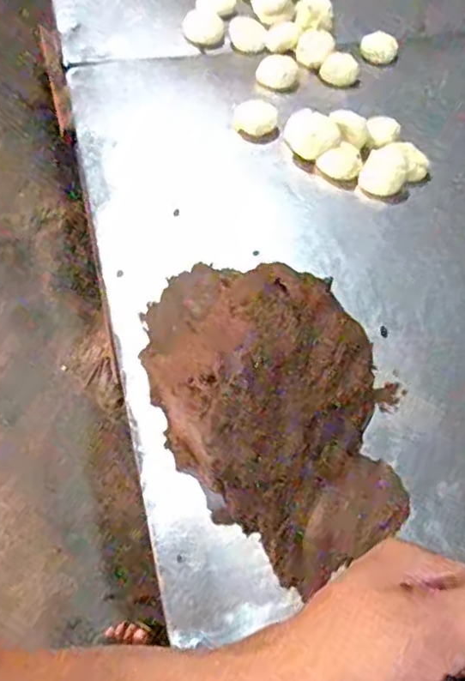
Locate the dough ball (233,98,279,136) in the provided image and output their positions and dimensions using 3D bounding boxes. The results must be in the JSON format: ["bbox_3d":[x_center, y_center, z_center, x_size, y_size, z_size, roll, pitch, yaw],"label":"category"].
[{"bbox_3d":[0.032,-0.306,0.915,0.058,0.032,0.052,6,55,1],"label":"dough ball"}]

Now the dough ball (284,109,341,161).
[{"bbox_3d":[0.108,-0.277,0.890,0.076,0.045,0.069,10,55,4],"label":"dough ball"}]

